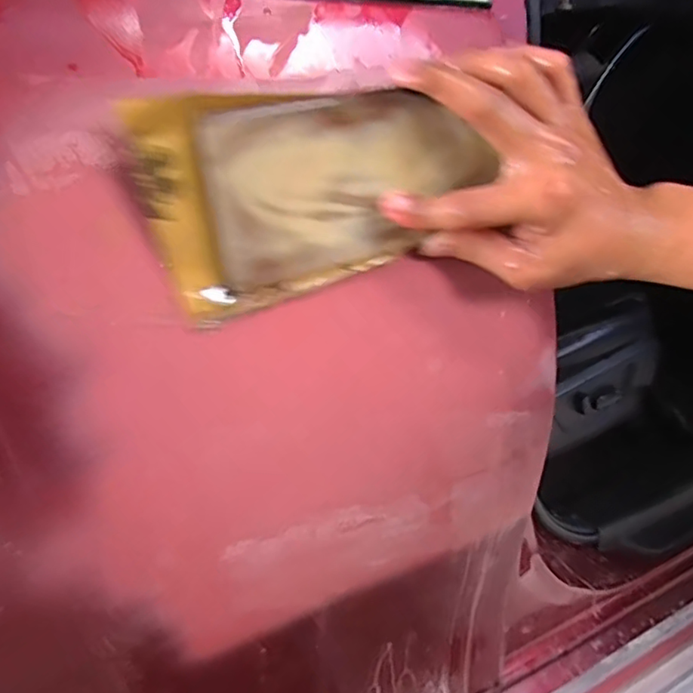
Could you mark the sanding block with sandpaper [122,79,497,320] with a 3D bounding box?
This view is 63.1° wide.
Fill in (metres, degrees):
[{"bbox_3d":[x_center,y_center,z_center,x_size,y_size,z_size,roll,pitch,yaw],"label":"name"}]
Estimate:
[{"bbox_3d":[-0.010,-0.080,0.295,0.188,0.097,0.010,-14,28,-21],"label":"sanding block with sandpaper"}]

